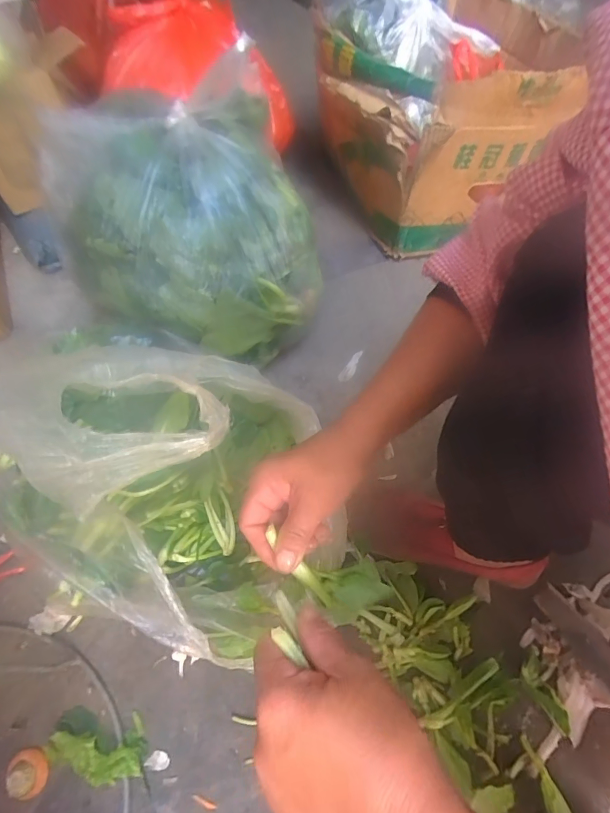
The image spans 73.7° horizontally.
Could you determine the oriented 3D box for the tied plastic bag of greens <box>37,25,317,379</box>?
[{"bbox_3d":[-0.137,-0.211,0.512,0.280,0.250,0.247,-18,58,-15],"label":"tied plastic bag of greens"}]

